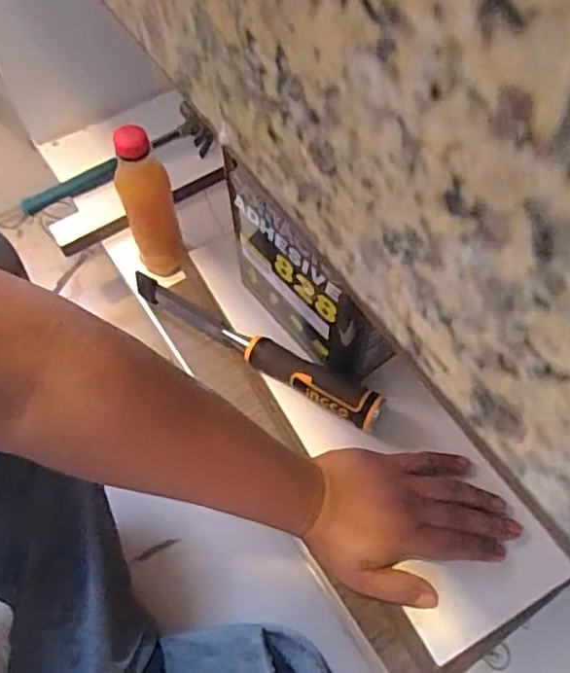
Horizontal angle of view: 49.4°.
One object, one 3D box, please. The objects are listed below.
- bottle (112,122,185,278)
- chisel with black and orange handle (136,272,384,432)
[{"bbox_3d":[-0.134,-0.129,0.610,0.046,0.175,0.043,-30,64,-15],"label":"bottle"},{"bbox_3d":[-0.033,0.008,0.570,0.266,0.042,0.030,29,65,16],"label":"chisel with black and orange handle"}]

